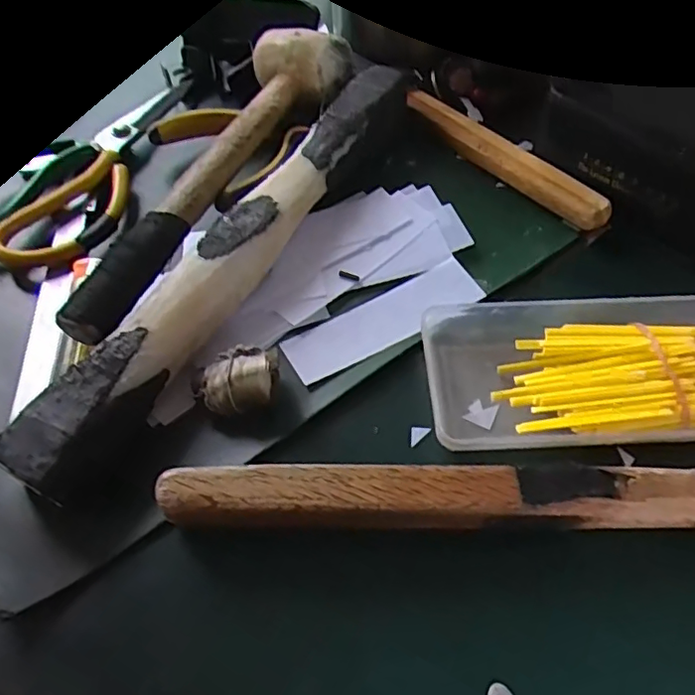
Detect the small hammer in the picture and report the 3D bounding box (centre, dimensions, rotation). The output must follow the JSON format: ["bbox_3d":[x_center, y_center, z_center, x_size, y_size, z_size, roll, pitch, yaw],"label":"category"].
[{"bbox_3d":[-0.083,-0.107,0.357,0.064,0.047,0.257,23,60,16],"label":"small hammer"}]

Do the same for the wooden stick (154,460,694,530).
[{"bbox_3d":[0.059,0.065,0.250,0.267,0.028,0.025,0,56,2],"label":"wooden stick"}]

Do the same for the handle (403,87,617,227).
[{"bbox_3d":[0.097,-0.122,0.378,0.020,0.018,0.155,-35,62,-19],"label":"handle"}]

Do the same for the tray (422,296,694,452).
[{"bbox_3d":[0.117,0.008,0.289,0.152,0.018,0.084,-2,56,0],"label":"tray"}]

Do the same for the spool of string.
[{"bbox_3d":[-0.054,0.016,0.288,0.041,0.025,0.029,0,56,2],"label":"spool of string"}]

